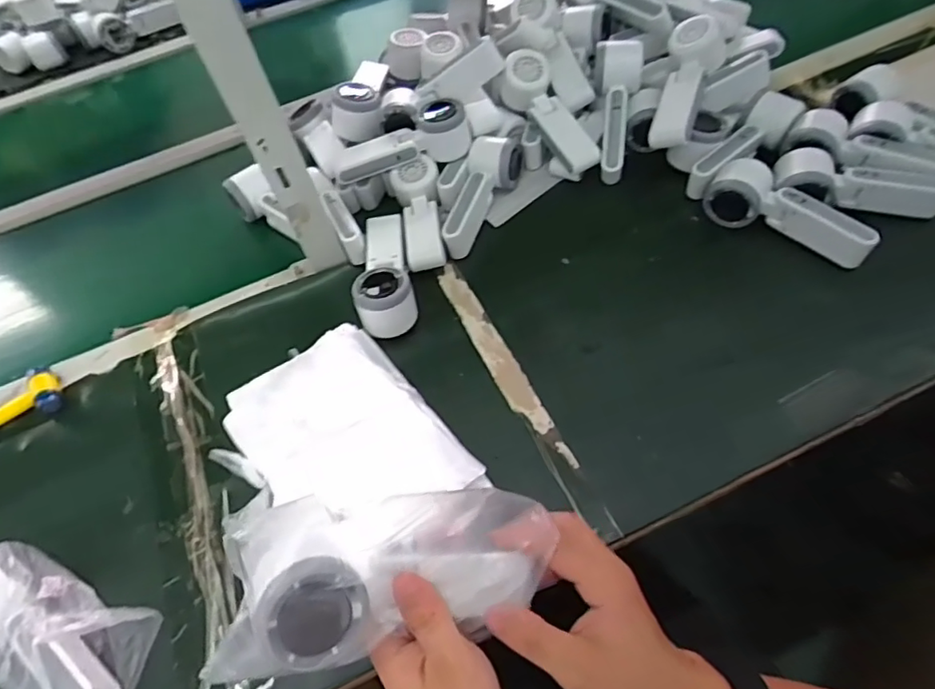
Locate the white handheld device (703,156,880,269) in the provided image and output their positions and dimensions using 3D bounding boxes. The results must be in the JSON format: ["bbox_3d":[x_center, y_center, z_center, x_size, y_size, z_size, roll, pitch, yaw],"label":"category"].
[{"bbox_3d":[0.335,-0.140,0.597,0.167,0.053,0.066,35,67,26],"label":"white handheld device"}]

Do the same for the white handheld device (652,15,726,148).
[{"bbox_3d":[0.242,-0.288,0.638,0.060,0.039,0.155,18,78,14],"label":"white handheld device"}]

